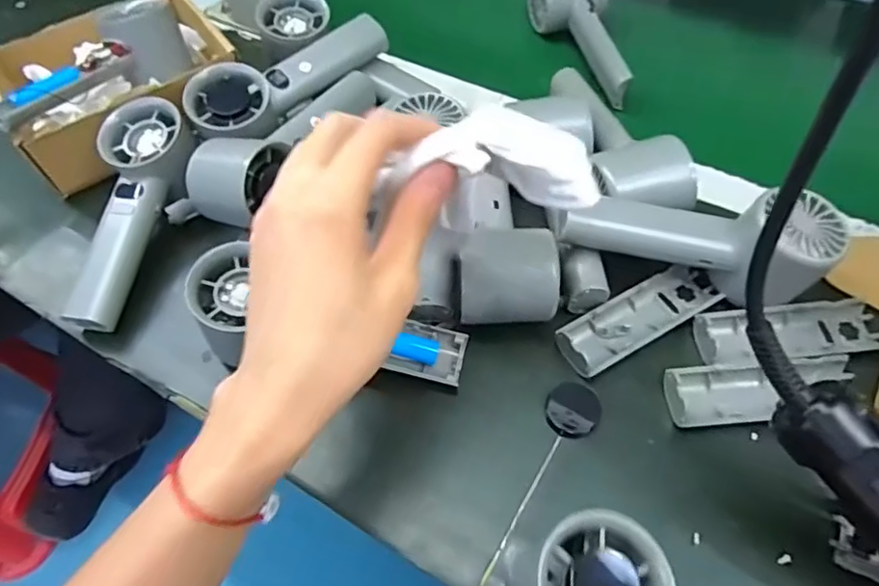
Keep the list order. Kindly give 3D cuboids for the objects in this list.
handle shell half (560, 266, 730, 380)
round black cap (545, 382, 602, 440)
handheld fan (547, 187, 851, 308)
[{"bbox_3d":[0.121,0.015,0.358,0.107,0.015,0.034,-28,59,-15],"label":"handle shell half"},{"bbox_3d":[0.076,0.067,0.333,0.030,0.004,0.030,17,77,4],"label":"round black cap"},{"bbox_3d":[0.154,-0.027,0.355,0.154,0.055,0.051,3,56,5],"label":"handheld fan"}]

